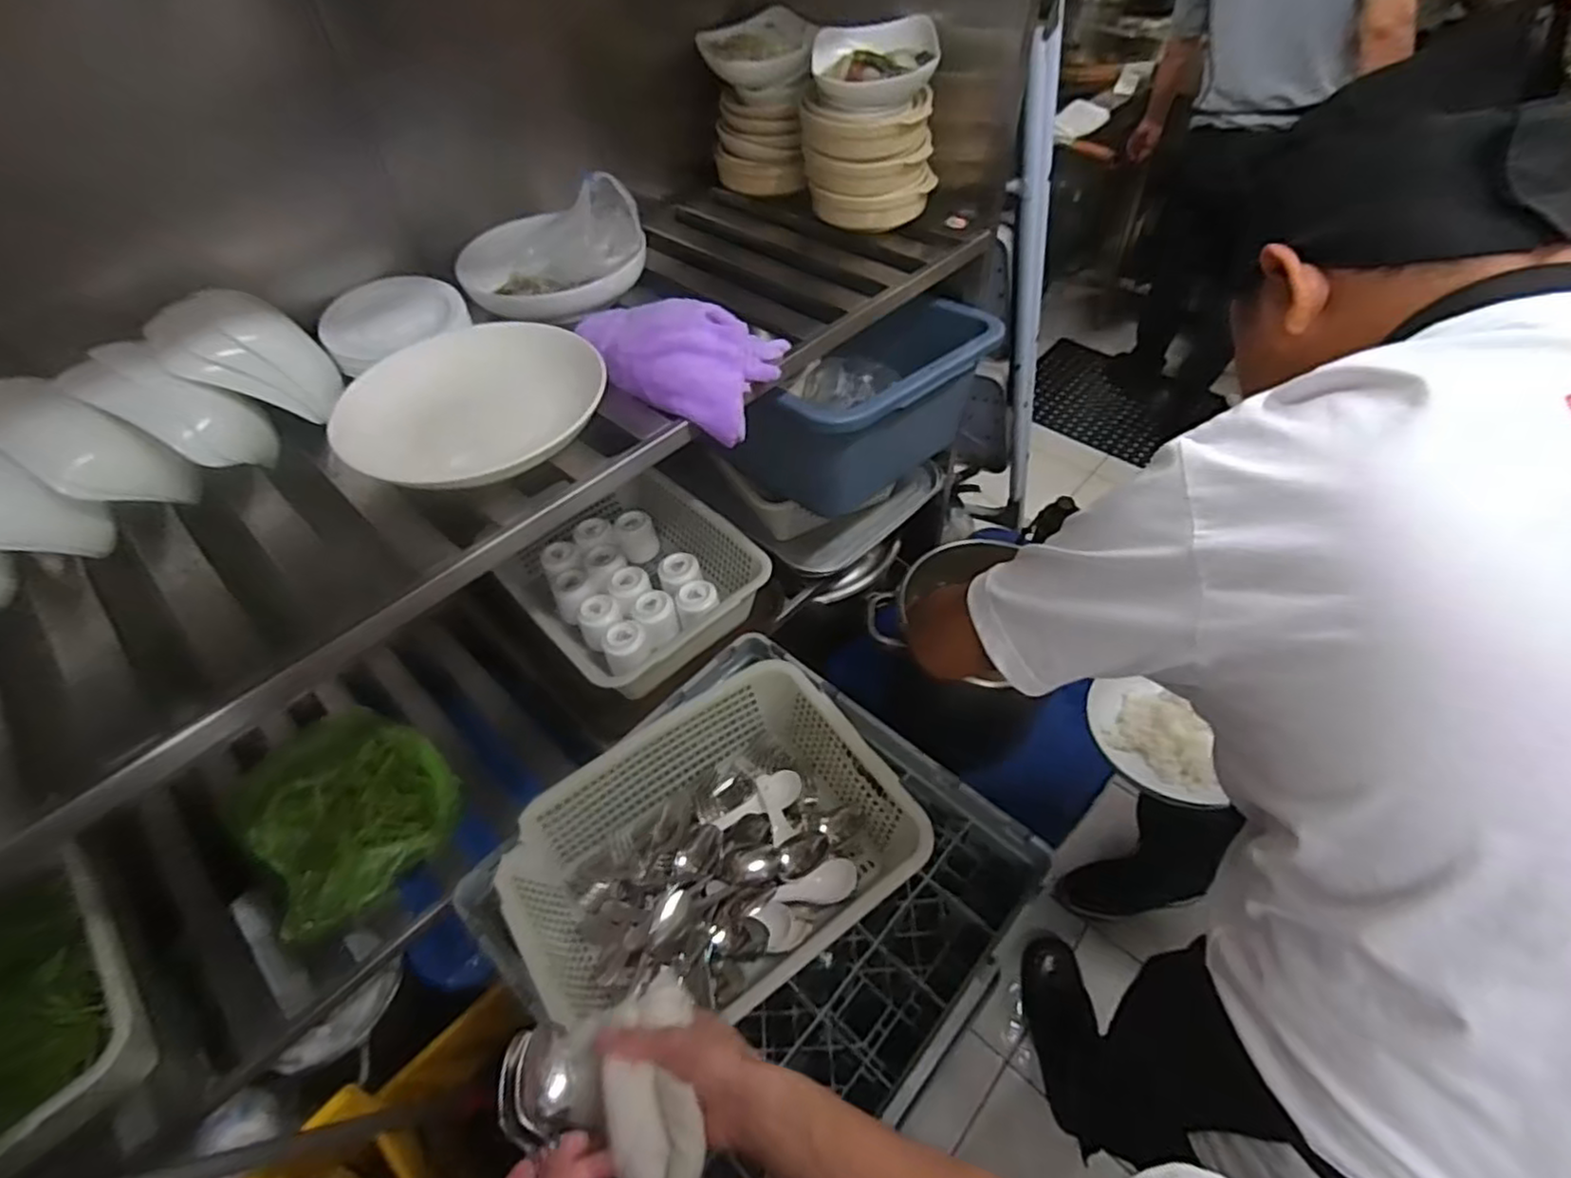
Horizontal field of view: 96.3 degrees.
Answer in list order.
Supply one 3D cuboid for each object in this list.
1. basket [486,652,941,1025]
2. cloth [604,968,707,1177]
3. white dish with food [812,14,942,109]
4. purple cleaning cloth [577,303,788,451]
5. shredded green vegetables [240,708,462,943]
[{"bbox_3d":[-0.074,0.288,0.770,0.386,0.122,0.300,-31,55,-20],"label":"basket"},{"bbox_3d":[-0.099,0.362,0.523,0.064,0.034,0.158,-11,33,-5],"label":"cloth"},{"bbox_3d":[0.109,-0.643,0.858,0.148,0.064,0.116,2,51,6],"label":"white dish with food"},{"bbox_3d":[-0.103,-0.230,0.735,0.202,0.087,0.141,-7,50,-2],"label":"purple cleaning cloth"},{"bbox_3d":[-0.573,0.273,0.916,0.227,0.080,0.274,-35,56,-22],"label":"shredded green vegetables"}]

